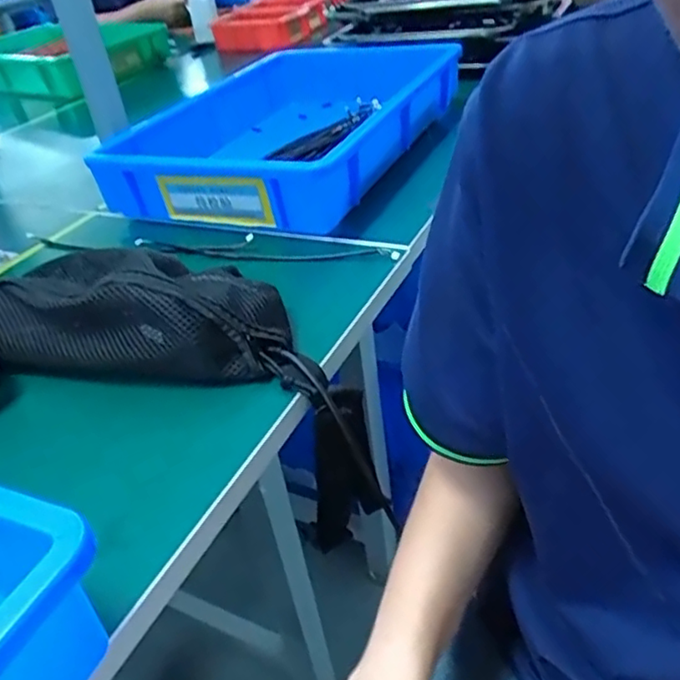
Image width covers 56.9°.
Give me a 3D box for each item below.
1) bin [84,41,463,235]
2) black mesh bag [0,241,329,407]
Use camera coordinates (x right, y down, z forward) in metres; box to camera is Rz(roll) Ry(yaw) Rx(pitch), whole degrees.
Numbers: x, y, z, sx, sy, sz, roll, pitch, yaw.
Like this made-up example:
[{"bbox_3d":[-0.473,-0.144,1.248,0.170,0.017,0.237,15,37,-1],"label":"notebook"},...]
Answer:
[{"bbox_3d":[-0.041,-0.262,0.765,0.282,0.090,0.459,9,37,26],"label":"bin"},{"bbox_3d":[-0.189,-0.010,0.465,0.348,0.084,0.128,-6,33,5],"label":"black mesh bag"}]

